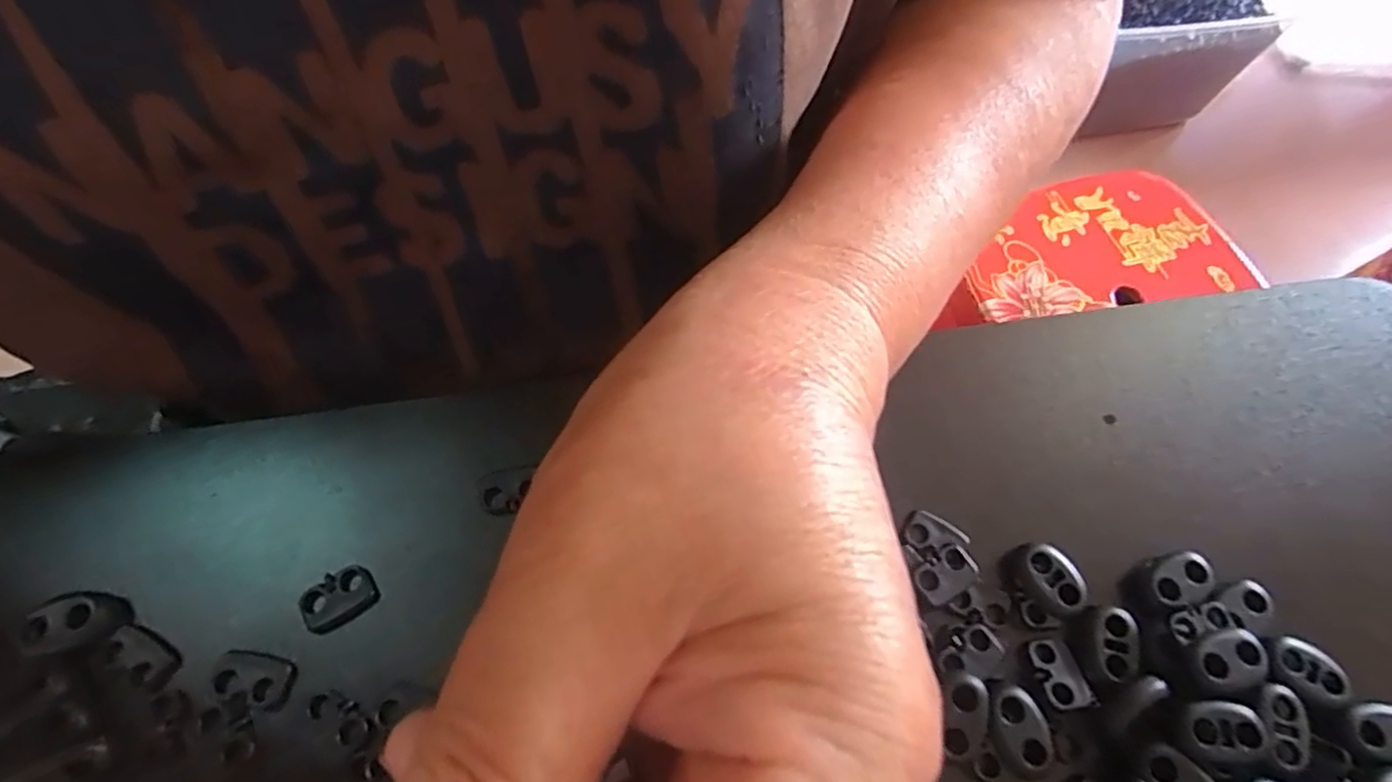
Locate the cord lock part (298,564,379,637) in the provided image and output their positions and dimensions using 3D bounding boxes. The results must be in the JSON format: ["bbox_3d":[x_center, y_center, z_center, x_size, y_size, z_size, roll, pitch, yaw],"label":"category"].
[{"bbox_3d":[-0.098,0.057,0.179,0.019,0.004,0.013,-30,67,-16],"label":"cord lock part"}]

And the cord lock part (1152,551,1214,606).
[{"bbox_3d":[0.136,0.052,0.183,0.020,0.004,0.011,-28,66,-15],"label":"cord lock part"}]

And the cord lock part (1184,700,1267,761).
[{"bbox_3d":[0.131,0.084,0.163,0.018,0.004,0.013,4,62,1],"label":"cord lock part"}]

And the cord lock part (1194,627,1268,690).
[{"bbox_3d":[0.138,0.069,0.170,0.019,0.004,0.013,-11,63,-7],"label":"cord lock part"}]

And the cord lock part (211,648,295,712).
[{"bbox_3d":[-0.115,0.075,0.170,0.019,0.004,0.012,16,63,7],"label":"cord lock part"}]

